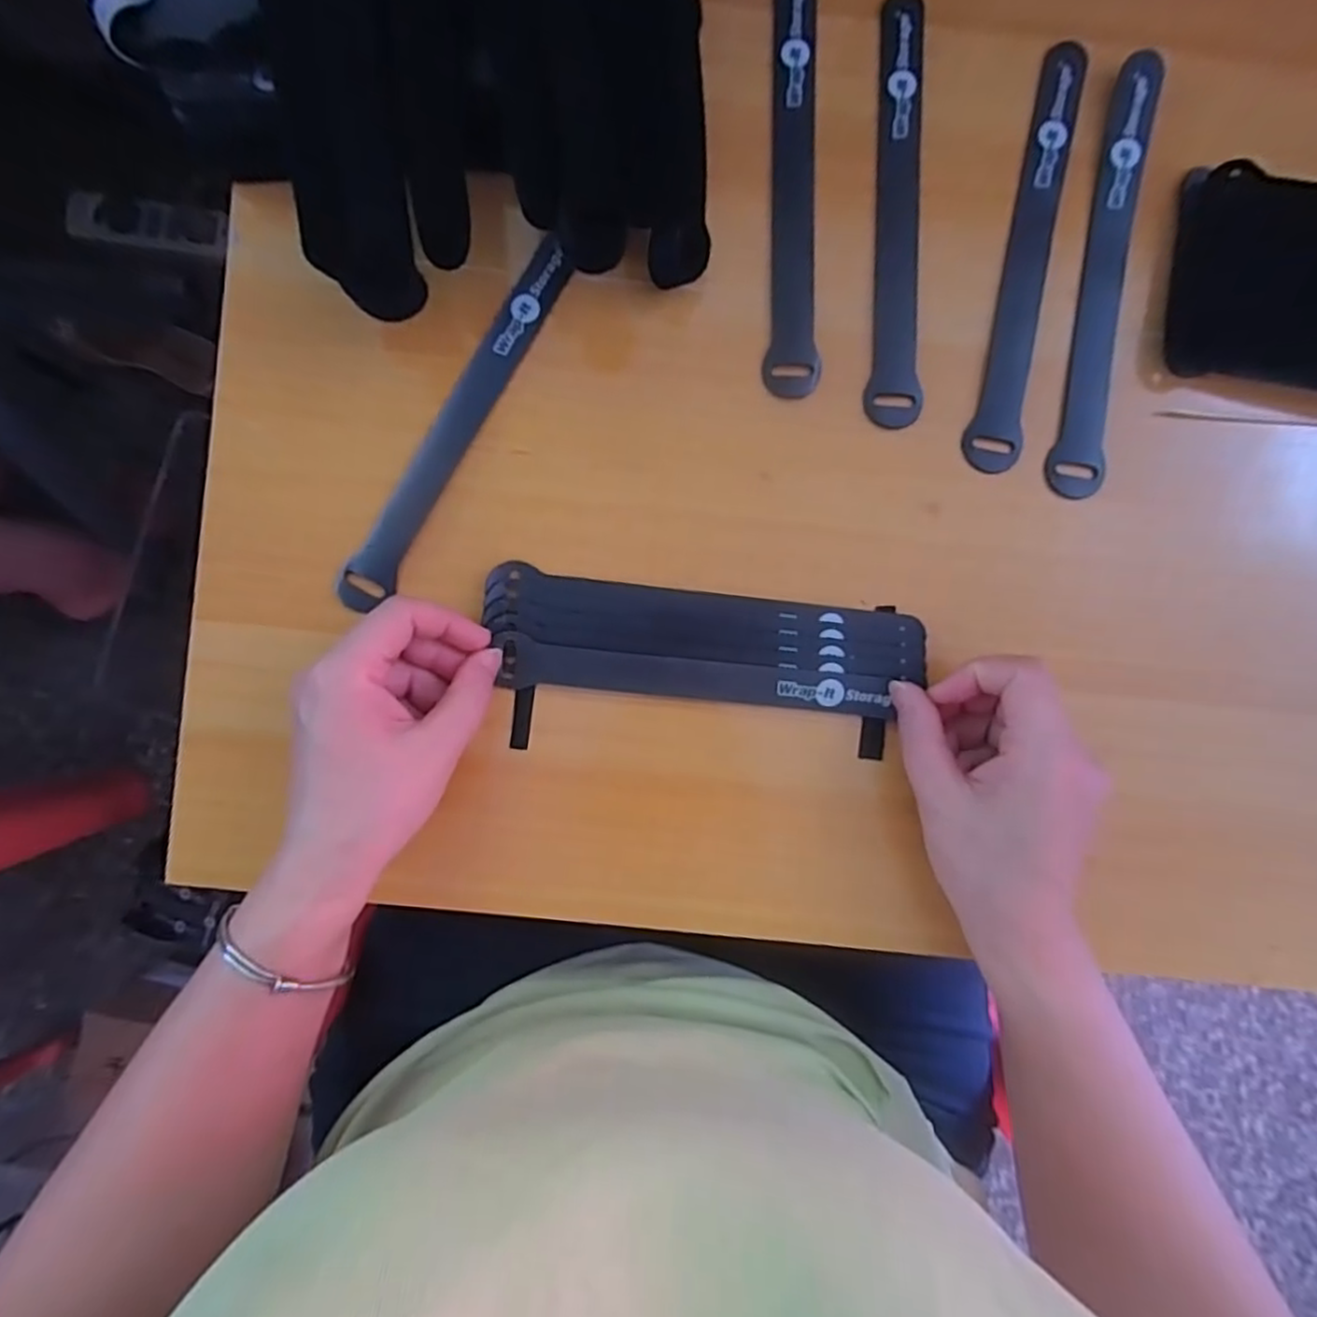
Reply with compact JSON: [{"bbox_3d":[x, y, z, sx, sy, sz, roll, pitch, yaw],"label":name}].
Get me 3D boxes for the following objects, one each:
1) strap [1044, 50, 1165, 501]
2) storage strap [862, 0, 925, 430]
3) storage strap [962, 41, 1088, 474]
[{"bbox_3d":[0.213,-0.181,0.329,0.025,0.006,0.211,12,87,3],"label":"strap"},{"bbox_3d":[0.115,-0.215,0.329,0.024,0.004,0.213,4,86,-2],"label":"storage strap"},{"bbox_3d":[0.176,-0.192,0.329,0.023,0.004,0.212,13,90,0],"label":"storage strap"}]

